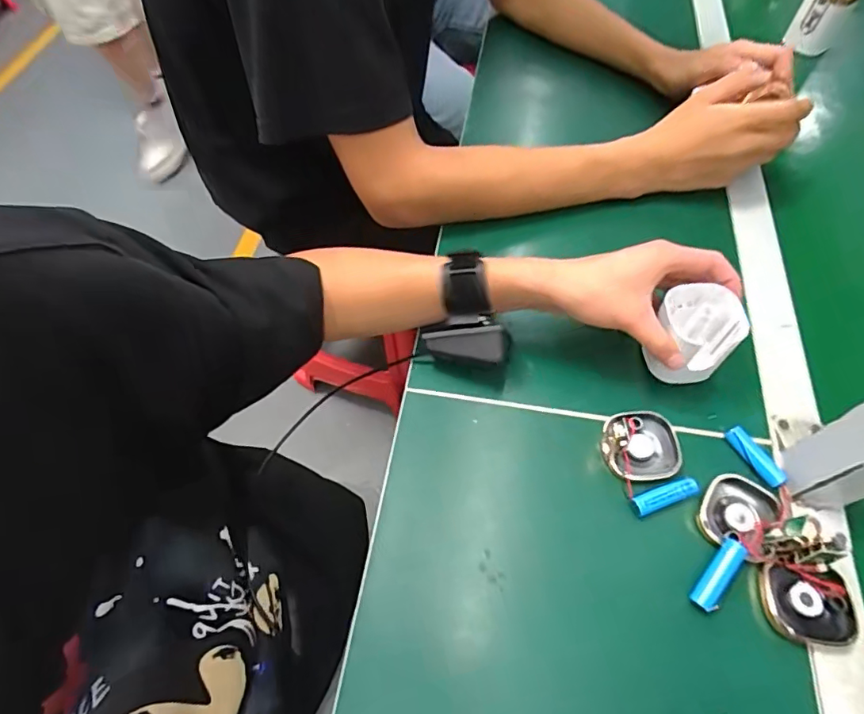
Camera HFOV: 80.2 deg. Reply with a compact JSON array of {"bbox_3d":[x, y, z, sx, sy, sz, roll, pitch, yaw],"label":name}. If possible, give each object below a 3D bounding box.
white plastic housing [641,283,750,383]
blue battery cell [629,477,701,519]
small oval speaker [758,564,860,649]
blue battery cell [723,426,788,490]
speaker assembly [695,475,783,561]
[{"bbox_3d":[0.204,-0.016,0.401,0.058,0.059,0.054,16,60,12],"label":"white plastic housing"},{"bbox_3d":[0.172,0.103,0.377,0.050,0.011,0.014,-18,62,-10],"label":"blue battery cell"},{"bbox_3d":[0.250,0.163,0.338,0.055,0.011,0.046,3,60,1],"label":"small oval speaker"},{"bbox_3d":[0.246,0.076,0.390,0.016,0.012,0.049,-23,63,-13],"label":"blue battery cell"},{"bbox_3d":[0.221,0.112,0.369,0.049,0.010,0.052,31,64,16],"label":"speaker assembly"}]

